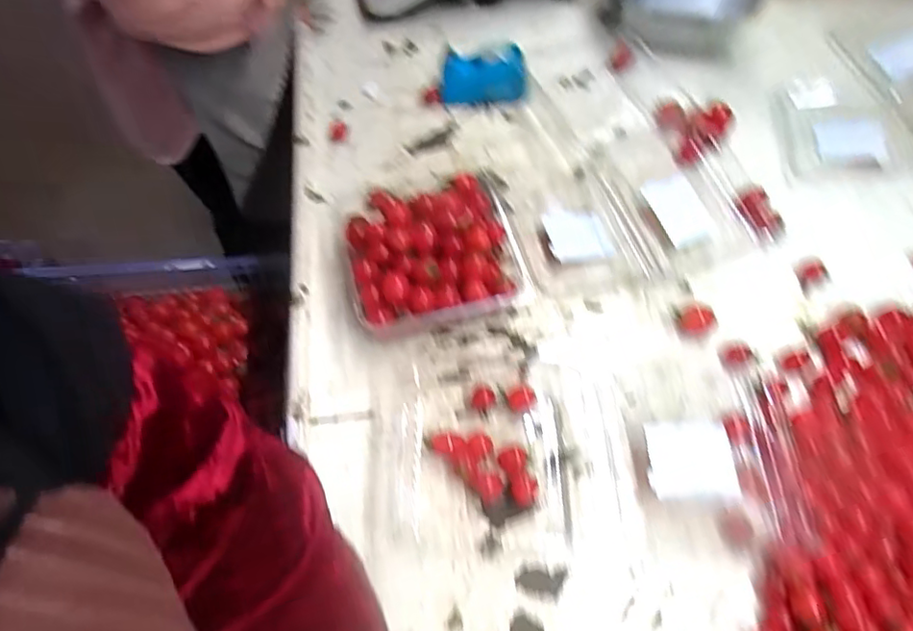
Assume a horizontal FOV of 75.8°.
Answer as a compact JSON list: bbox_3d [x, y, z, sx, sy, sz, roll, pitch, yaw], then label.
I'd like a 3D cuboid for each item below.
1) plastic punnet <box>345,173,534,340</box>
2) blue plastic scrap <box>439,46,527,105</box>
[{"bbox_3d":[-0.020,-0.069,0.606,0.188,0.067,0.169,-15,62,-8],"label":"plastic punnet"},{"bbox_3d":[0.034,-0.302,0.745,0.106,0.063,0.017,-1,40,11],"label":"blue plastic scrap"}]

